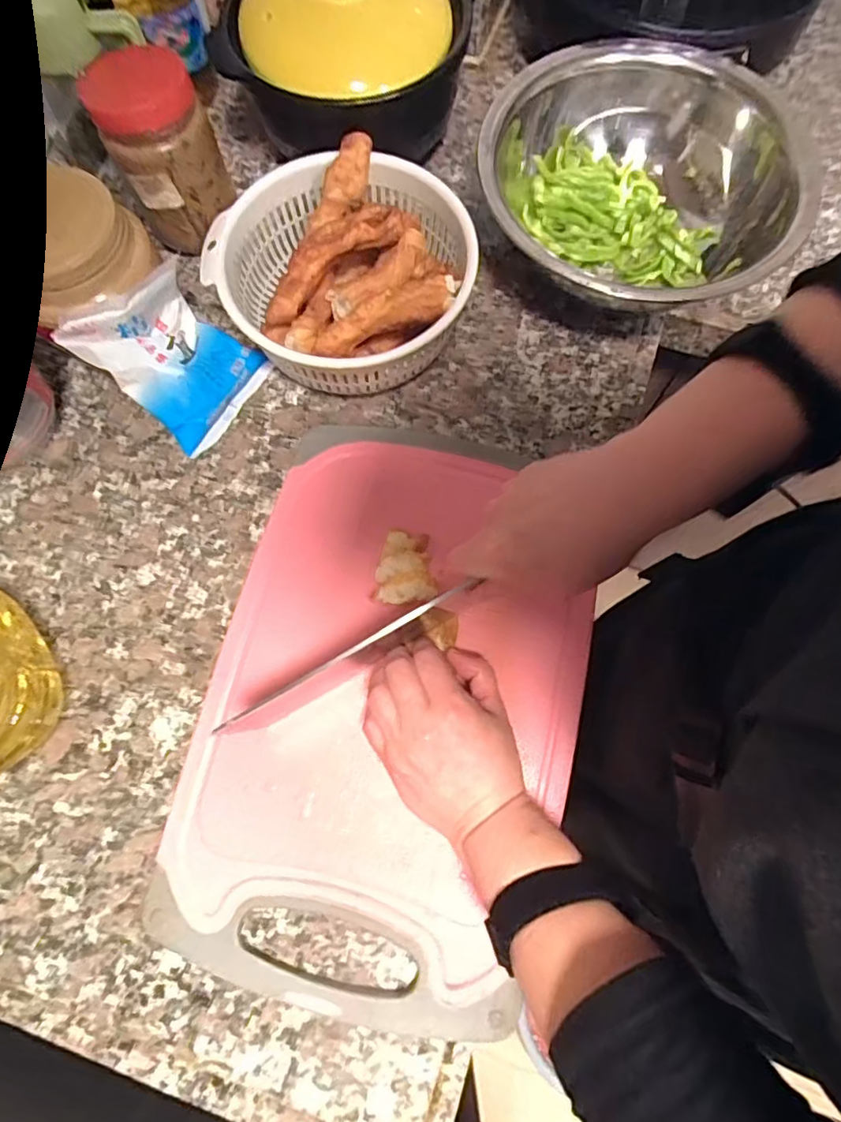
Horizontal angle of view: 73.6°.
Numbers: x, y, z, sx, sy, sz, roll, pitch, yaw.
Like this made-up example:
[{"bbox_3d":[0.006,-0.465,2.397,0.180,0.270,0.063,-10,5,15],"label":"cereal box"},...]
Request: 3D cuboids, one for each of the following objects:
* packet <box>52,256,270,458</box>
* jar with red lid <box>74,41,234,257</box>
[{"bbox_3d":[-0.205,-0.170,0.469,0.105,0.087,0.104,37,78,12],"label":"packet"},{"bbox_3d":[-0.213,-0.344,0.481,0.084,0.128,0.069,-22,74,-5],"label":"jar with red lid"}]

